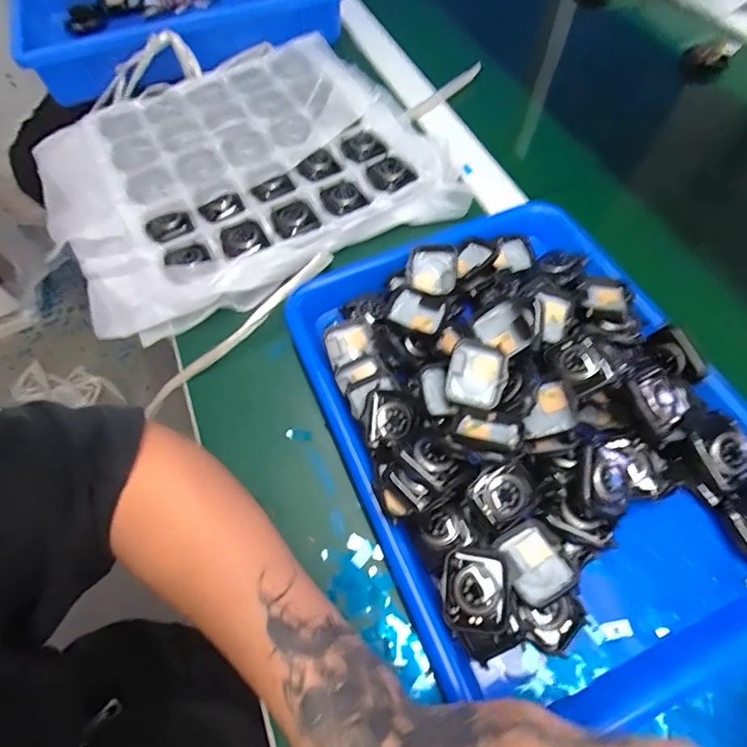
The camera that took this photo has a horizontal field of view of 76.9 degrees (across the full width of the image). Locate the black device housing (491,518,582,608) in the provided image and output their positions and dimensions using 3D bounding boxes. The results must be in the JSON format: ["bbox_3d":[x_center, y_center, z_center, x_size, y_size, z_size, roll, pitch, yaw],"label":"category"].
[{"bbox_3d":[0.094,0.111,0.276,0.037,0.011,0.041,-27,61,-12],"label":"black device housing"}]

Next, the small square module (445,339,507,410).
[{"bbox_3d":[0.068,0.000,0.312,0.036,0.008,0.044,14,82,3],"label":"small square module"}]

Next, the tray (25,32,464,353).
[{"bbox_3d":[-0.136,-0.212,0.467,0.354,0.022,0.322,-26,61,-12],"label":"tray"}]

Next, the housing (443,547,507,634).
[{"bbox_3d":[0.056,0.121,0.263,0.033,0.021,0.041,2,62,2],"label":"housing"}]

